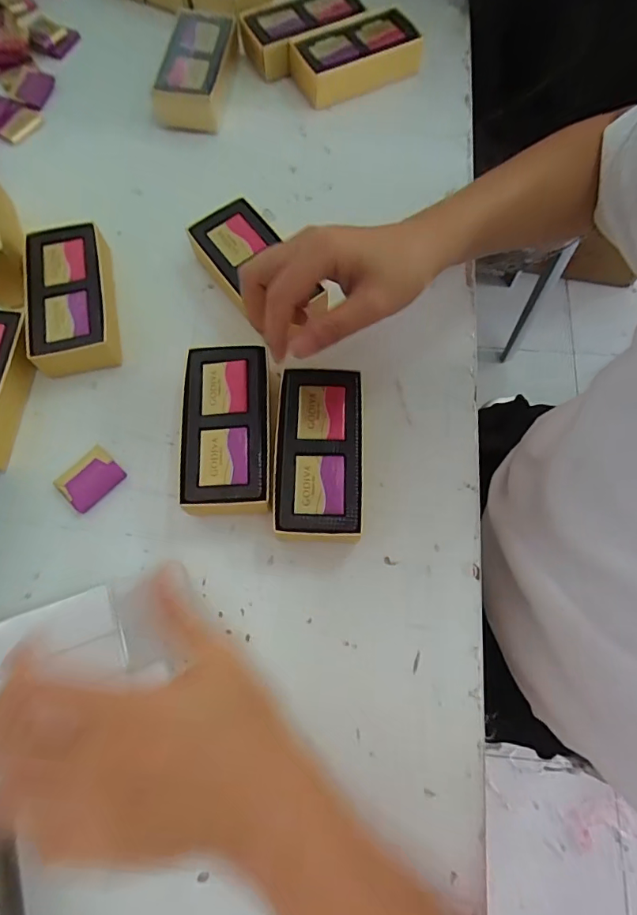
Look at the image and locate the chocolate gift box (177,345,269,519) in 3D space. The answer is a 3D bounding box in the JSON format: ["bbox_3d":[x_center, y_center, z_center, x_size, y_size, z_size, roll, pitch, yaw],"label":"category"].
[{"bbox_3d":[-0.062,-0.017,0.326,0.057,0.034,0.119,-2,71,-2],"label":"chocolate gift box"}]

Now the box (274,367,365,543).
[{"bbox_3d":[0.000,0.000,0.317,0.056,0.032,0.114,2,71,0],"label":"box"}]

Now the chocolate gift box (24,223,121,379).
[{"bbox_3d":[-0.188,-0.122,0.360,0.062,0.029,0.120,-13,72,-5],"label":"chocolate gift box"}]

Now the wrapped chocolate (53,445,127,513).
[{"bbox_3d":[-0.160,0.015,0.328,0.032,0.007,0.039,42,75,12],"label":"wrapped chocolate"}]

